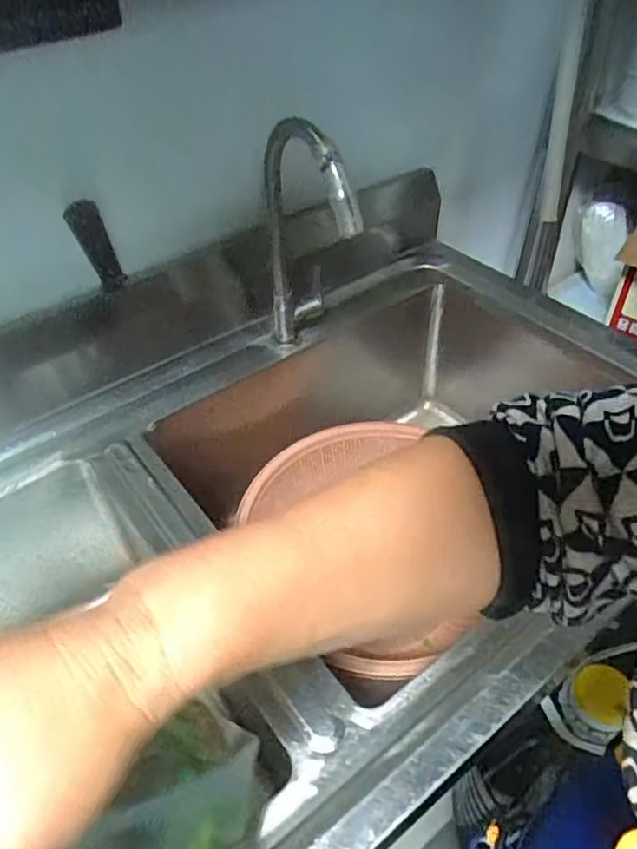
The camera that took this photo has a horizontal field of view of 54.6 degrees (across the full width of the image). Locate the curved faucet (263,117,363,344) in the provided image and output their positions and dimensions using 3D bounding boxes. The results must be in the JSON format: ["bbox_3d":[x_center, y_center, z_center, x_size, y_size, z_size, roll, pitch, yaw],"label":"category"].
[{"bbox_3d":[-0.017,-0.196,0.687,0.063,0.281,0.207,-13,46,-10],"label":"curved faucet"}]

